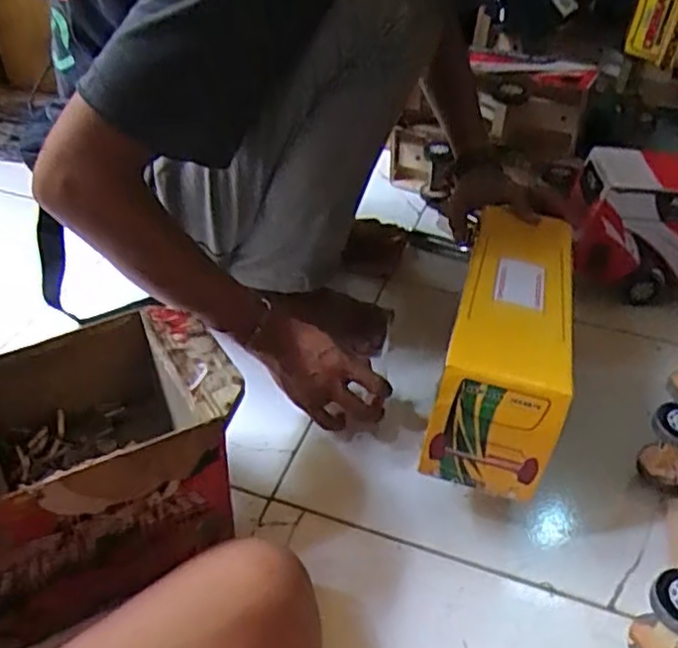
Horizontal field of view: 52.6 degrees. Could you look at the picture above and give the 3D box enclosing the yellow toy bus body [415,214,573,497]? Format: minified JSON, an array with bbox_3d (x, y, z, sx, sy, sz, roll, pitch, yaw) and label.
[{"bbox_3d":[0.165,0.010,0.679,0.107,0.112,0.288,11,41,12],"label":"yellow toy bus body"}]

